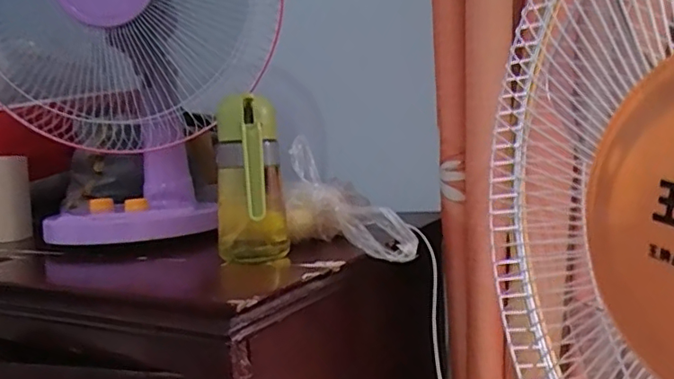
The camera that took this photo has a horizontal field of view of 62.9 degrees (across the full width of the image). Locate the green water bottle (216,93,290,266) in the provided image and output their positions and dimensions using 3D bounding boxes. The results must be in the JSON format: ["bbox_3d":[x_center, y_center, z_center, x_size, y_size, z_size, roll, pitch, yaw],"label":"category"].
[{"bbox_3d":[-0.089,-0.008,0.569,0.072,0.169,0.080,-4,3,-11],"label":"green water bottle"}]

